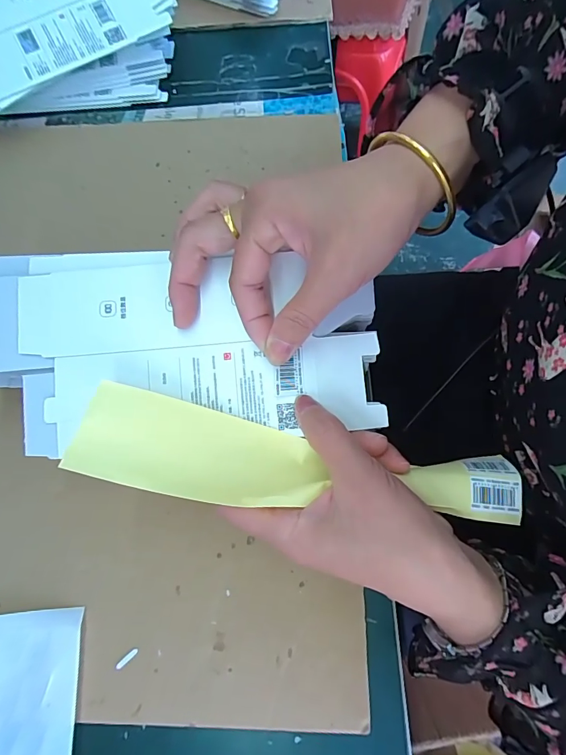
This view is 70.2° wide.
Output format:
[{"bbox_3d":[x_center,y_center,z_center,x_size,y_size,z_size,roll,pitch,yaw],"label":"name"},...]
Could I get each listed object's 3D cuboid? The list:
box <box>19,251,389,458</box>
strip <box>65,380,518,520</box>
[{"bbox_3d":[-0.054,-0.025,0.256,0.223,0.010,0.125,-5,85,0],"label":"box"},{"bbox_3d":[0.013,0.051,0.237,0.251,0.022,0.054,9,69,-4],"label":"strip"}]

